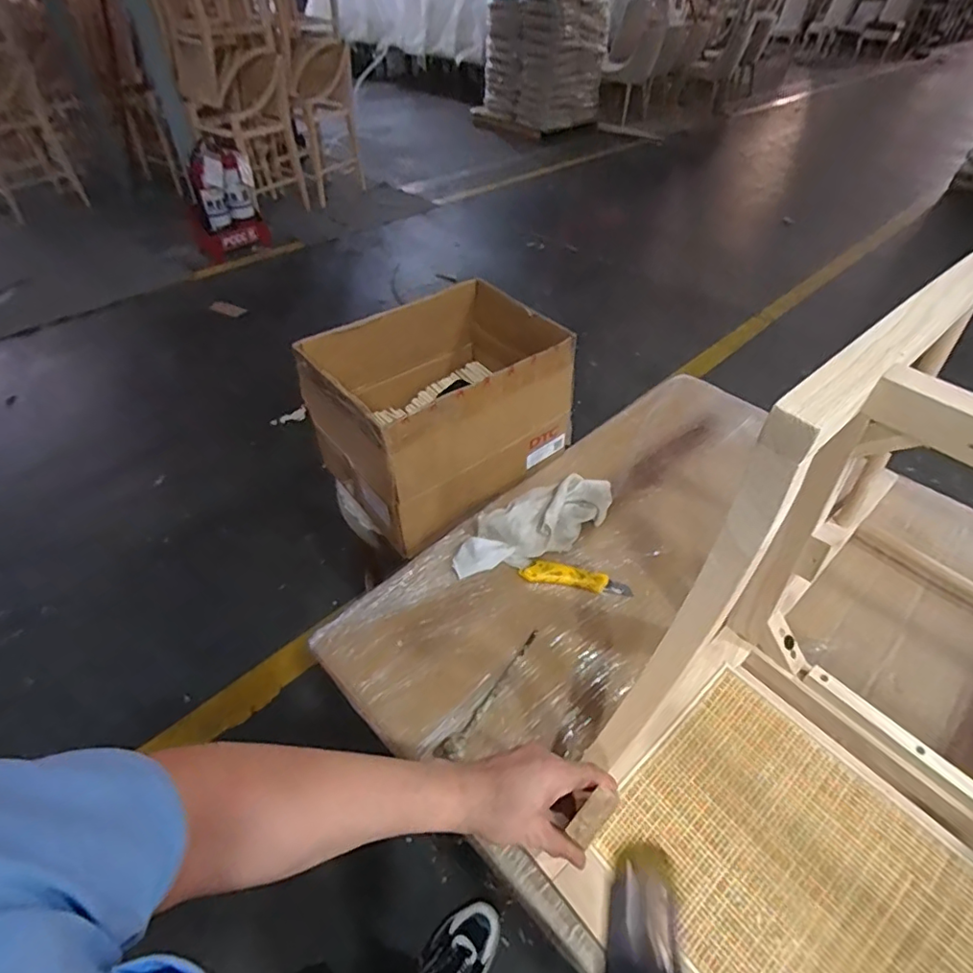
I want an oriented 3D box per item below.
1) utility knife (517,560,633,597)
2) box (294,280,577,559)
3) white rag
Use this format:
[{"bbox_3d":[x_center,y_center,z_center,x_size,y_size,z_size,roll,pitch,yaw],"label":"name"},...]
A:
[{"bbox_3d":[0.141,0.144,0.870,0.171,0.030,0.029,7,46,6],"label":"utility knife"},{"bbox_3d":[-0.066,-0.165,1.033,0.450,0.250,0.308,-31,54,-27],"label":"box"},{"bbox_3d":[0.073,0.060,0.920,0.284,0.073,0.122,-25,51,-23],"label":"white rag"}]

